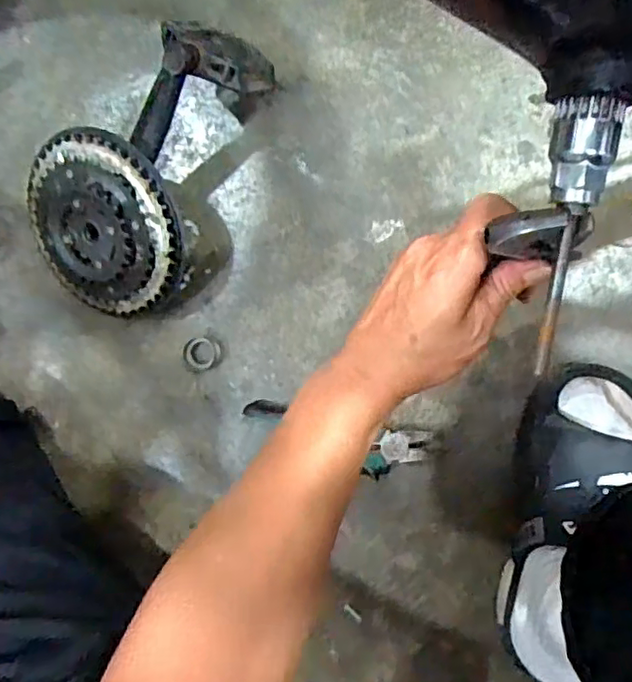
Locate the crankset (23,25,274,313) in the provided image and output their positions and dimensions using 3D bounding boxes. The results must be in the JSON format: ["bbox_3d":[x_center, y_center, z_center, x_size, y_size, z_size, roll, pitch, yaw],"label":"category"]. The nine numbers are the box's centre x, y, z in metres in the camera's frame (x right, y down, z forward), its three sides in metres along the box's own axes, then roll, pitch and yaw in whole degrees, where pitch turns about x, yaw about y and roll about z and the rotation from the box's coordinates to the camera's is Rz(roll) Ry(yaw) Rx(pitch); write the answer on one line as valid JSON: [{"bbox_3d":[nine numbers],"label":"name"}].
[{"bbox_3d":[-0.170,-0.167,0.559,0.167,0.106,0.288,26,94,7],"label":"crankset"}]

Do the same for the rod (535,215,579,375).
[{"bbox_3d":[0.121,-0.022,0.305,0.007,0.013,0.079,10,92,8],"label":"rod"}]

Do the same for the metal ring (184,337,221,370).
[{"bbox_3d":[-0.114,0.013,0.597,0.035,0.014,0.033,0,90,8],"label":"metal ring"}]

